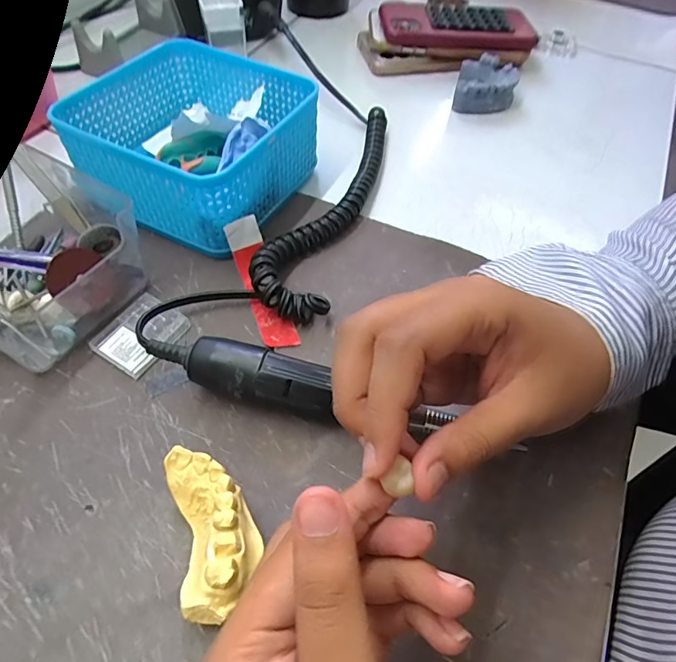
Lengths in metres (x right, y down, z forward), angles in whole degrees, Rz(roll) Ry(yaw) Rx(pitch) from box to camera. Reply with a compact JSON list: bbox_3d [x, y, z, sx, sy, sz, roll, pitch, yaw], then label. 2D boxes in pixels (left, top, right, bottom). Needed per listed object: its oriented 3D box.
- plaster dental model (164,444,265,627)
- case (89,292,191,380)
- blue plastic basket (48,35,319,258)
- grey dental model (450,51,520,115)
[{"bbox_3d":[-0.053,0.084,0.201,0.033,0.026,0.069,-14,59,-13],"label":"plaster dental model"},{"bbox_3d":[-0.112,0.001,0.264,0.035,0.008,0.043,28,59,14],"label":"case"},{"bbox_3d":[-0.098,-0.131,0.322,0.135,0.060,0.134,24,58,11],"label":"blue plastic basket"},{"bbox_3d":[0.136,-0.225,0.423,0.053,0.025,0.061,15,57,6],"label":"grey dental model"}]

